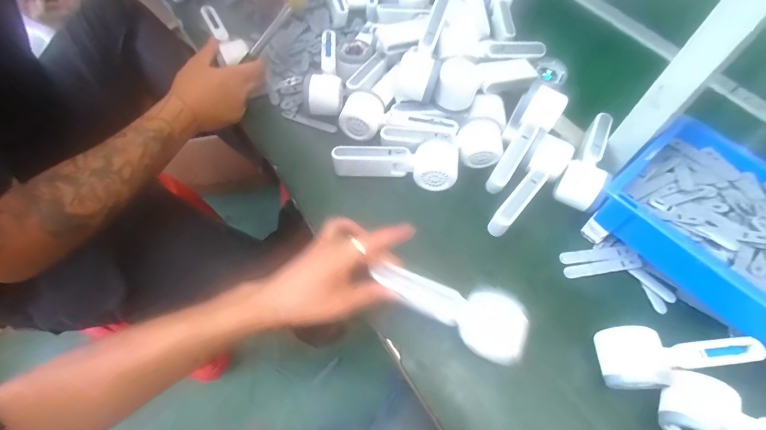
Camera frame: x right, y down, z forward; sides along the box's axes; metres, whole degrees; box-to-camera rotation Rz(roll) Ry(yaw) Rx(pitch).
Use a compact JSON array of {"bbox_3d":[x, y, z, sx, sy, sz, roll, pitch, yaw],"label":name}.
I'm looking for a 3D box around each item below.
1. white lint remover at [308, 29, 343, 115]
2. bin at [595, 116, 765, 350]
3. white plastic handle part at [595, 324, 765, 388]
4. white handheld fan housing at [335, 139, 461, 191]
[{"bbox_3d":[-0.083,-0.228,0.569,0.049,0.045,0.159,4,59,-1],"label":"white lint remover"},{"bbox_3d":[0.435,0.038,0.435,0.231,0.085,0.306,-38,68,-23],"label":"bin"},{"bbox_3d":[0.311,0.146,0.383,0.167,0.044,0.058,-2,59,-5],"label":"white plastic handle part"},{"bbox_3d":[0.019,-0.071,0.490,0.167,0.041,0.065,7,59,1],"label":"white handheld fan housing"}]

